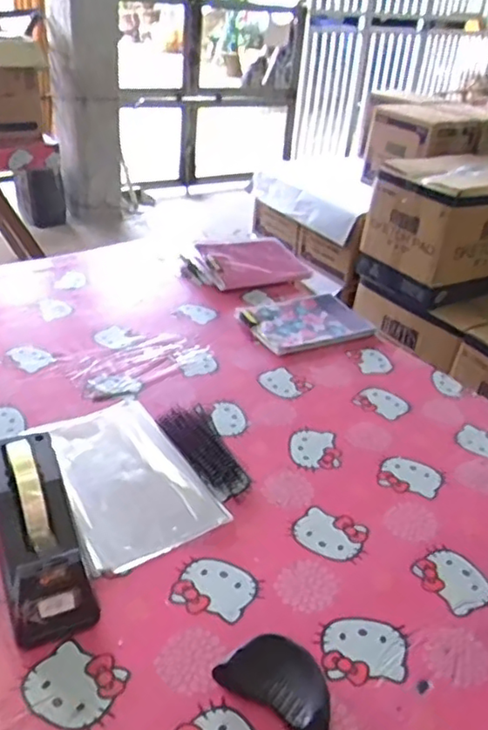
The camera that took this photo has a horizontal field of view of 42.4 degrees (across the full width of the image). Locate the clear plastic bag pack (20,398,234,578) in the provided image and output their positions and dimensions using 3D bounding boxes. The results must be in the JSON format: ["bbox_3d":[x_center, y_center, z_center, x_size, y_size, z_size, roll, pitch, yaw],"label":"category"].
[{"bbox_3d":[-0.151,0.134,0.780,0.167,0.016,0.257,-15,39,-30],"label":"clear plastic bag pack"}]

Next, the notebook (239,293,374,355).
[{"bbox_3d":[0.113,-0.077,1.158,0.220,0.021,0.159,-15,39,-30],"label":"notebook"}]

